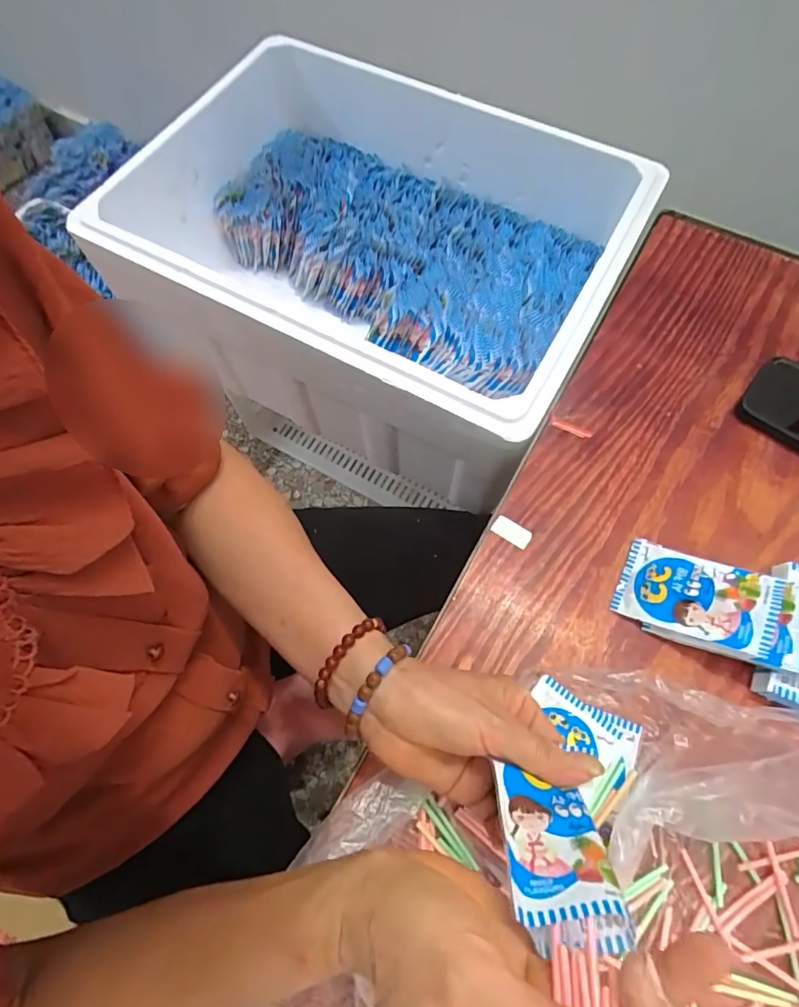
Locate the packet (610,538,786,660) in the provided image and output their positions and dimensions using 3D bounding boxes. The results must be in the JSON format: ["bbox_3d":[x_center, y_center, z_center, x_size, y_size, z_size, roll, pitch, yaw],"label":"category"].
[{"bbox_3d":[0.224,0.069,0.378,0.102,0.008,0.063,15,68,33],"label":"packet"}]

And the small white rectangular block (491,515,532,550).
[{"bbox_3d":[0.095,0.024,0.423,0.033,0.004,0.017,31,71,13],"label":"small white rectangular block"}]

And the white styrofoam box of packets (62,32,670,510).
[{"bbox_3d":[-0.050,-0.325,0.655,0.610,0.192,0.425,27,70,11],"label":"white styrofoam box of packets"}]

